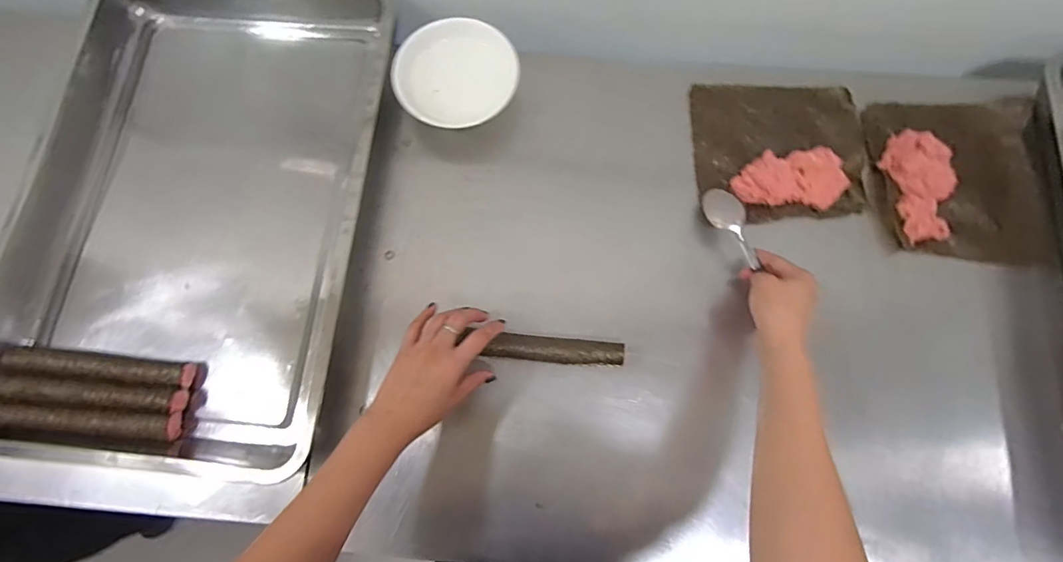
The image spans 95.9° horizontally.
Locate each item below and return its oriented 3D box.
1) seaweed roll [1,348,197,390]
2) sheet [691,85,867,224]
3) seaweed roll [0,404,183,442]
[{"bbox_3d":[-0.470,0.093,0.522,0.198,0.023,0.025,6,77,2],"label":"seaweed roll"},{"bbox_3d":[0.299,-0.160,0.581,0.195,0.027,0.172,1,76,5],"label":"sheet"},{"bbox_3d":[-0.473,0.149,0.508,0.192,0.028,0.027,4,77,2],"label":"seaweed roll"}]

